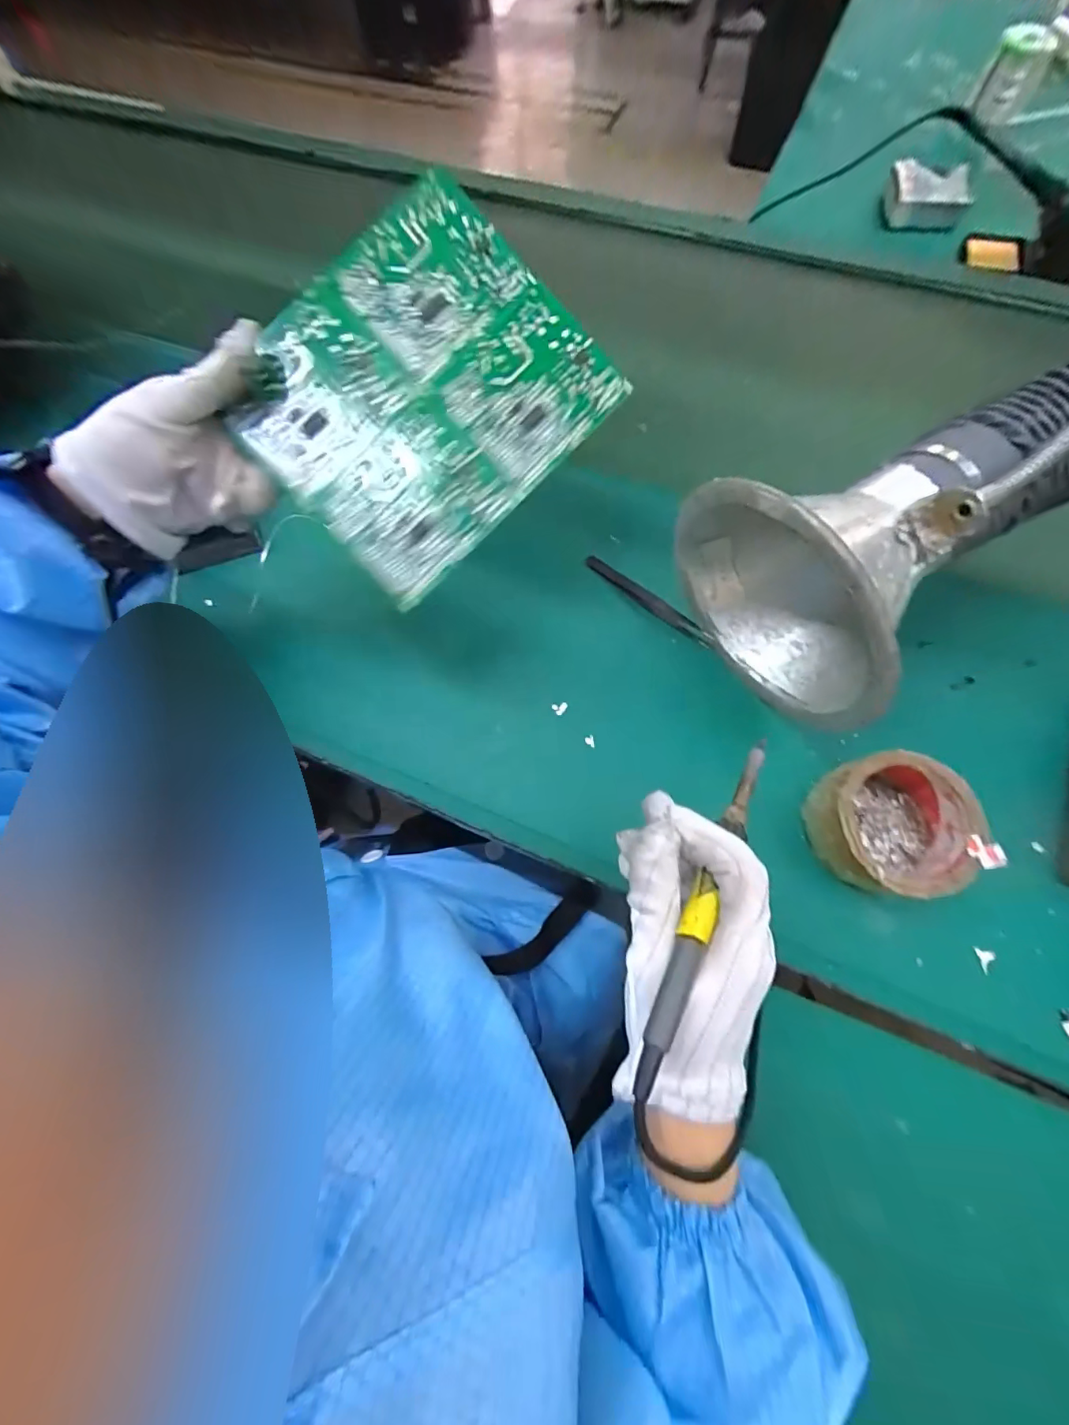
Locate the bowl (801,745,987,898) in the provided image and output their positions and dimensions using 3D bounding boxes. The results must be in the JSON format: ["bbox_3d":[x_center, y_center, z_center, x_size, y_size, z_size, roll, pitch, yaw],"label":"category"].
[{"bbox_3d":[0.236,0.075,0.333,0.090,0.055,0.085,-1,70,2],"label":"bowl"}]

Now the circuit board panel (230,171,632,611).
[{"bbox_3d":[-0.063,-0.184,0.291,0.186,0.009,0.157,-45,97,-1],"label":"circuit board panel"}]

